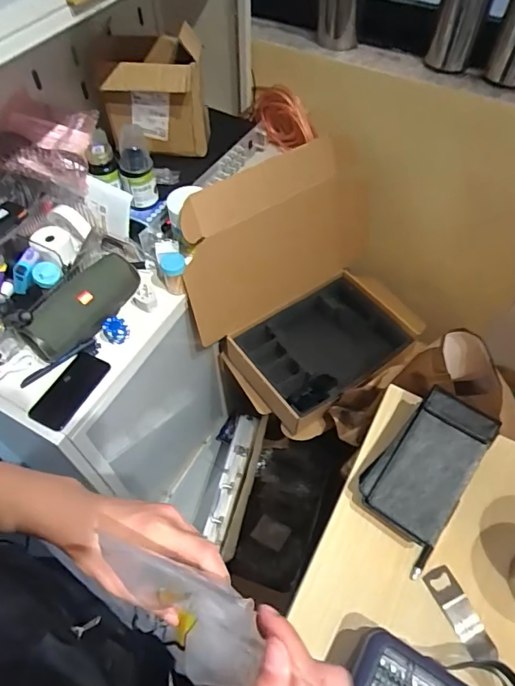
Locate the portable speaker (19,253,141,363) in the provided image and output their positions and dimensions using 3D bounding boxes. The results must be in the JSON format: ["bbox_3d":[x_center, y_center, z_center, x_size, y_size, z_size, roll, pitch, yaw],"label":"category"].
[{"bbox_3d":[-0.302,-0.066,0.820,0.088,0.085,0.217,29,60,19],"label":"portable speaker"}]

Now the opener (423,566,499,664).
[{"bbox_3d":[0.260,0.347,0.601,0.036,0.008,0.110,-29,49,0],"label":"opener"}]

